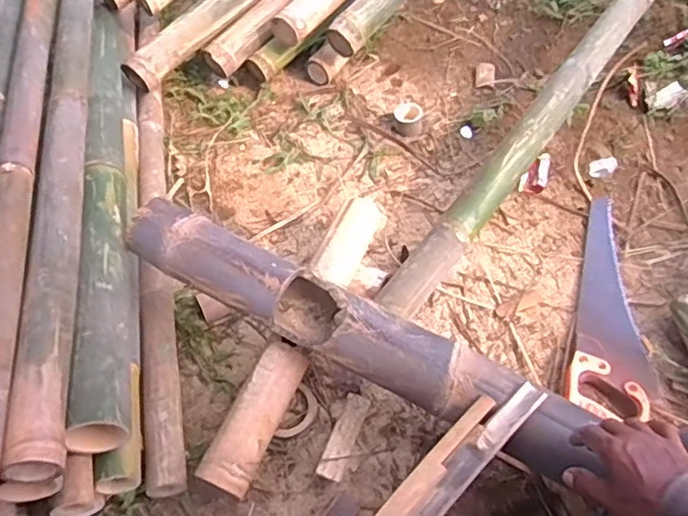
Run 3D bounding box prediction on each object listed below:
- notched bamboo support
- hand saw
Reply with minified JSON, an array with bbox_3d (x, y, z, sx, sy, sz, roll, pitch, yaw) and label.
[{"bbox_3d":[-0.003,0.097,0.802,0.655,0.085,0.096,26,60,12],"label":"notched bamboo support"},{"bbox_3d":[0.438,0.060,0.927,0.122,0.038,0.432,12,56,14],"label":"hand saw"}]

